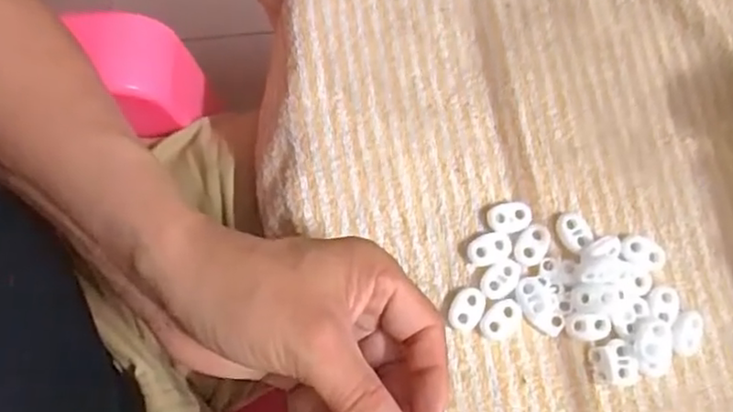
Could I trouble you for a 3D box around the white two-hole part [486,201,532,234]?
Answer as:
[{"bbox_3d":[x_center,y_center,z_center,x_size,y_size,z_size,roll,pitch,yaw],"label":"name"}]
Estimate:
[{"bbox_3d":[0.073,0.006,0.336,0.023,0.004,0.016,-5,79,-1],"label":"white two-hole part"}]

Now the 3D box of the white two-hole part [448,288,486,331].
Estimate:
[{"bbox_3d":[0.050,0.052,0.326,0.015,0.004,0.022,26,80,5],"label":"white two-hole part"}]

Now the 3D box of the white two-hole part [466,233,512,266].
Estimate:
[{"bbox_3d":[0.063,0.022,0.330,0.022,0.004,0.015,-20,80,-4],"label":"white two-hole part"}]

